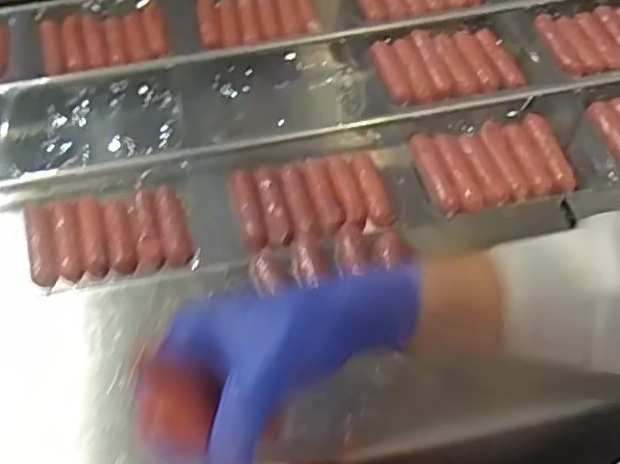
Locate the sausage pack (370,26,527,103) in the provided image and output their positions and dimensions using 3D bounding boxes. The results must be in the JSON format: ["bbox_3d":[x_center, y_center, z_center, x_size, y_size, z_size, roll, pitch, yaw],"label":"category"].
[{"bbox_3d":[0.141,-0.181,0.658,0.139,0.017,0.090,-7,56,-4],"label":"sausage pack"}]

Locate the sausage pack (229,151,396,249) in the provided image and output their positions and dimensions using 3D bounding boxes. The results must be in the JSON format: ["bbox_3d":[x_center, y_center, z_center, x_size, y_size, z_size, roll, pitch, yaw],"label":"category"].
[{"bbox_3d":[0.001,-0.033,0.565,0.132,0.019,0.088,-11,57,-7],"label":"sausage pack"}]

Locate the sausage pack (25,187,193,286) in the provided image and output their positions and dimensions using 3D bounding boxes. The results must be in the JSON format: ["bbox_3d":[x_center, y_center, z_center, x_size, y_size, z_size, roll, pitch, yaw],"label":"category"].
[{"bbox_3d":[-0.180,-0.003,0.552,0.143,0.028,0.087,-7,56,-4],"label":"sausage pack"}]

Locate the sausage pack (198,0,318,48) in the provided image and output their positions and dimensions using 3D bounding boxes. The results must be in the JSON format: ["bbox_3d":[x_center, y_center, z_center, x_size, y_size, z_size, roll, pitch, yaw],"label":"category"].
[{"bbox_3d":[-0.062,-0.252,0.717,0.130,0.023,0.082,-5,56,-3],"label":"sausage pack"}]

